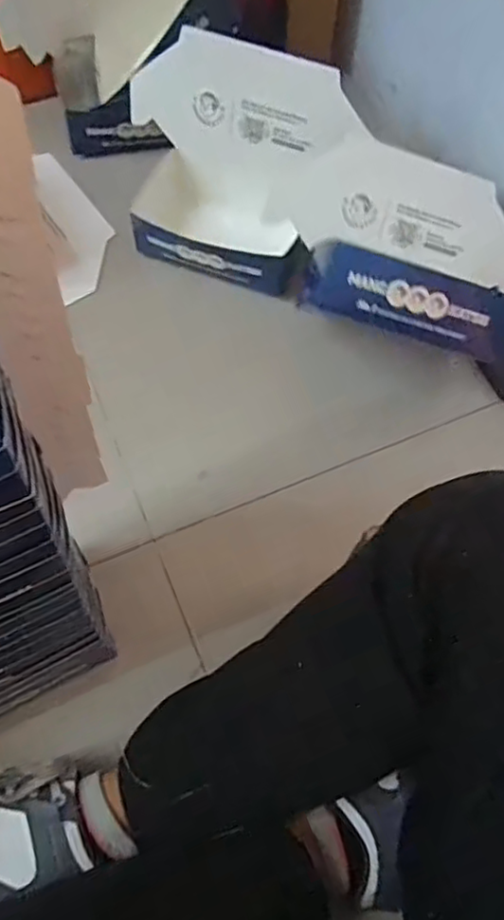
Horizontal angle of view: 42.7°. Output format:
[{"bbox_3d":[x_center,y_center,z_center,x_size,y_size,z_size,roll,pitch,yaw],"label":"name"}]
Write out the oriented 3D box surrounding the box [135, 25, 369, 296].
[{"bbox_3d":[-0.039,-0.315,0.693,0.270,0.158,0.172,27,66,13],"label":"box"}]

